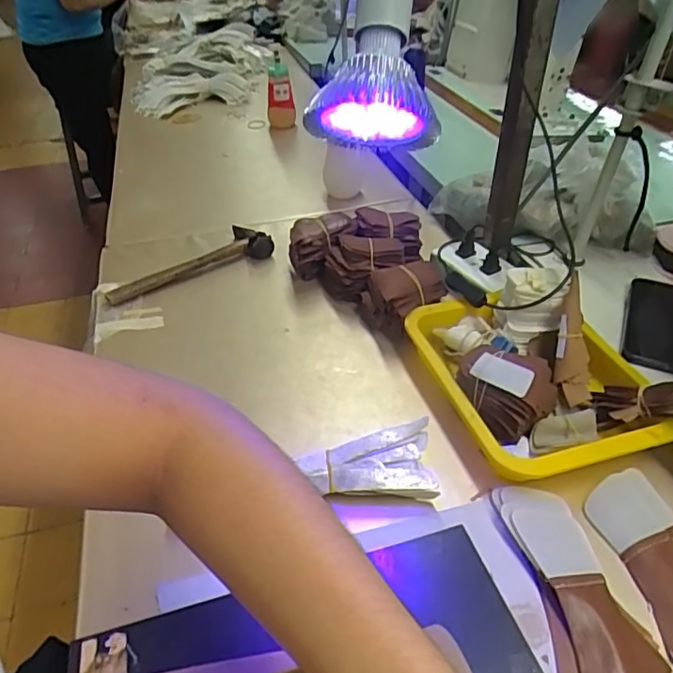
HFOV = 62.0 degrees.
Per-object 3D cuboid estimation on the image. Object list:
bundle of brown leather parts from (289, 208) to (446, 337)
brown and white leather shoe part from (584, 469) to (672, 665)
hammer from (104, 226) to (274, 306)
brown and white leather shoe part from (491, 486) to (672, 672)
[{"bbox_3d":[0.053,-0.103,0.764,0.156,0.076,0.231,-30,47,-31],"label":"bundle of brown leather parts"},{"bbox_3d":[0.279,0.178,0.451,0.100,0.019,0.155,-7,39,-7],"label":"brown and white leather shoe part"},{"bbox_3d":[-0.221,-0.112,0.831,0.251,0.034,0.087,-21,43,-23],"label":"hammer"},{"bbox_3d":[0.183,0.194,0.434,0.074,0.017,0.183,-8,39,-8],"label":"brown and white leather shoe part"}]

